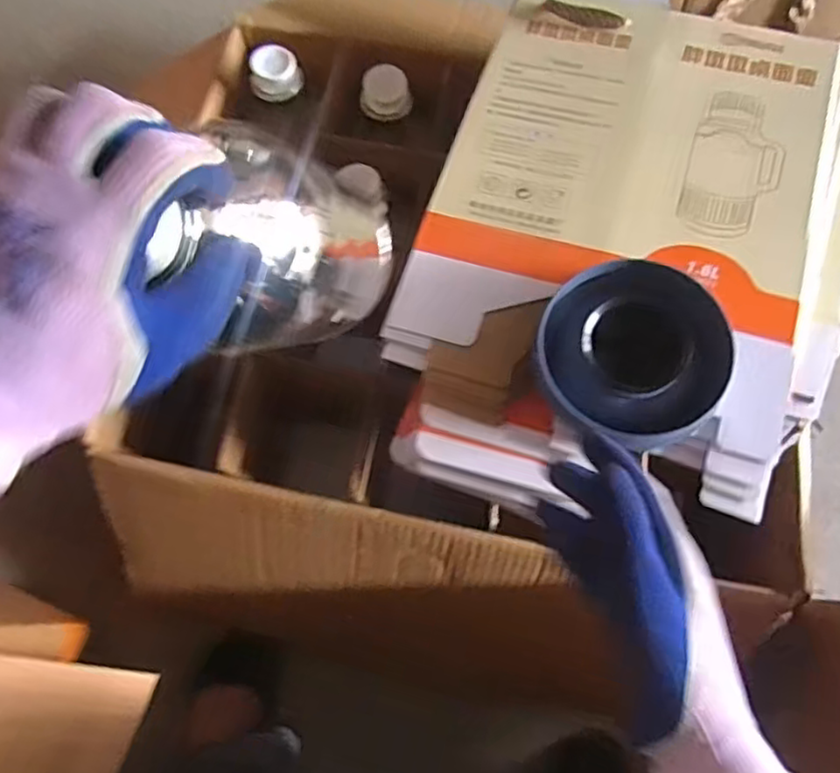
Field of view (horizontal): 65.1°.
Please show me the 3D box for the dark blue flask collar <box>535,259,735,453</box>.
[{"bbox_3d":[0.147,-0.022,0.455,0.128,0.037,0.117,0,73,-1],"label":"dark blue flask collar"}]

